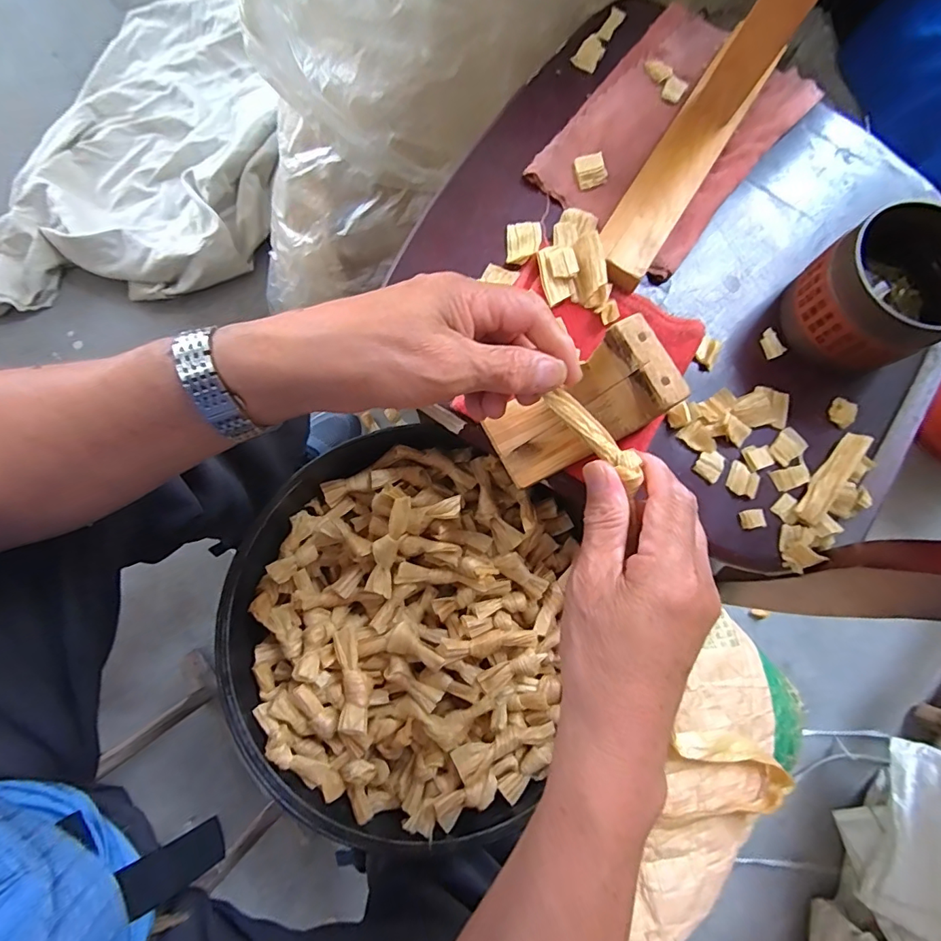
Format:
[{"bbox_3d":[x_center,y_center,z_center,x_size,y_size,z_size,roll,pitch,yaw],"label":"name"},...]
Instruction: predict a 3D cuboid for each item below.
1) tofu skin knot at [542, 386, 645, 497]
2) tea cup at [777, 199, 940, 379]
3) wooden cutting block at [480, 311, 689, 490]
[{"bbox_3d":[0.070,-0.018,0.261,0.017,0.009,0.067,-39,78,-7],"label":"tofu skin knot"},{"bbox_3d":[0.288,-0.122,0.348,0.095,0.081,0.091,0,80,-1],"label":"tea cup"},{"bbox_3d":[0.069,-0.040,0.317,0.107,0.068,0.058,-25,81,-5],"label":"wooden cutting block"}]

